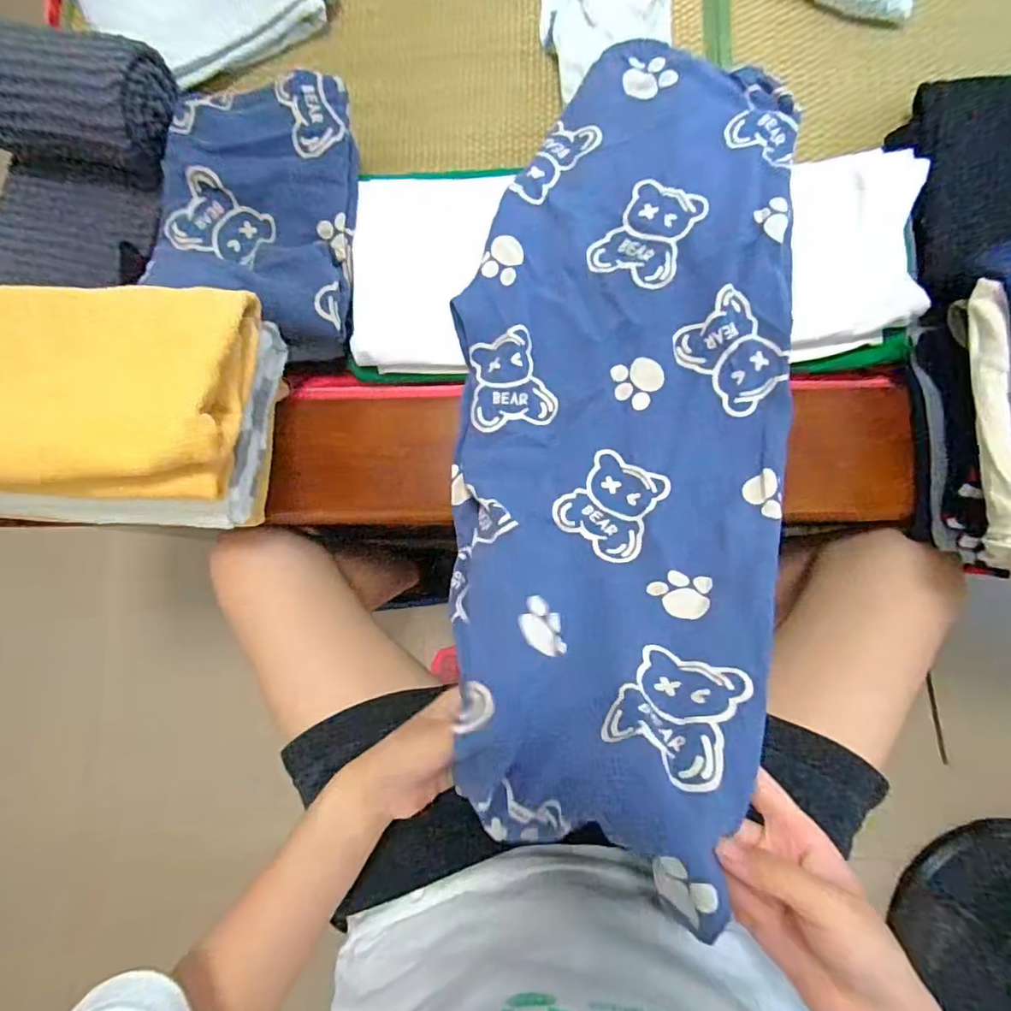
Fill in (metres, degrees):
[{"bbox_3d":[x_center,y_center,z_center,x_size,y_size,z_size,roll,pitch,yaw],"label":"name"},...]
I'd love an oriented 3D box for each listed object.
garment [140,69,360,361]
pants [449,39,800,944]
[{"bbox_3d":[-0.234,-0.267,0.534,0.178,0.058,0.237,1,83,5],"label":"garment"},{"bbox_3d":[0.092,-0.086,0.456,0.263,0.110,0.641,7,71,5],"label":"pants"}]

